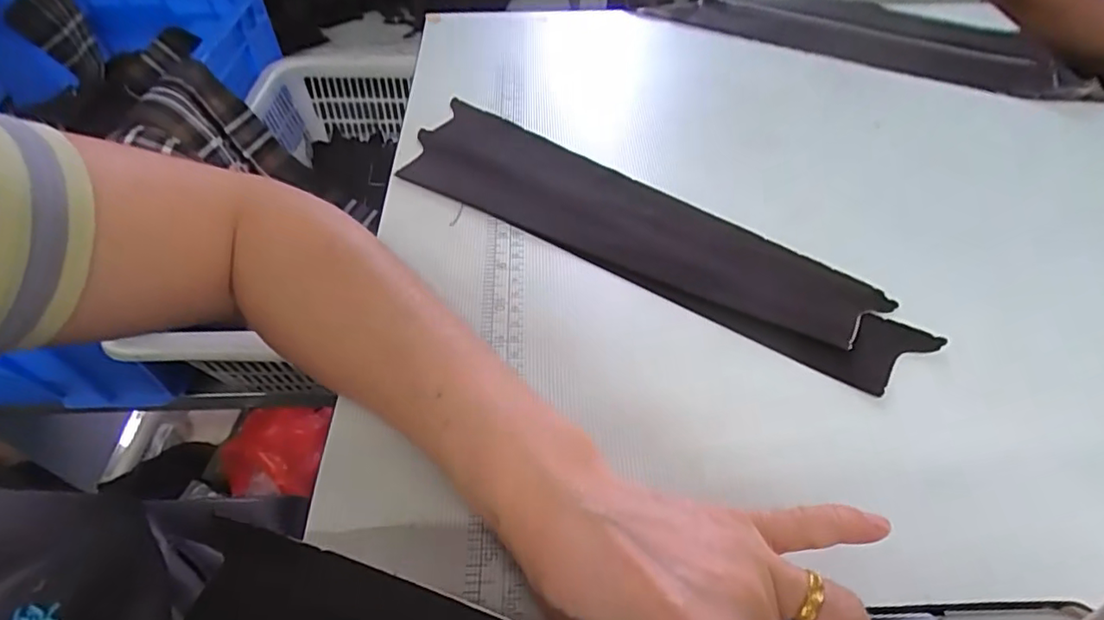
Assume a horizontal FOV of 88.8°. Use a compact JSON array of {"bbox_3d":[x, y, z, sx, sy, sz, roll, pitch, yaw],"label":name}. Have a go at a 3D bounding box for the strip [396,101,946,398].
[{"bbox_3d":[0.050,-0.054,0.337,0.318,0.015,0.084,25,55,20],"label":"strip"}]

